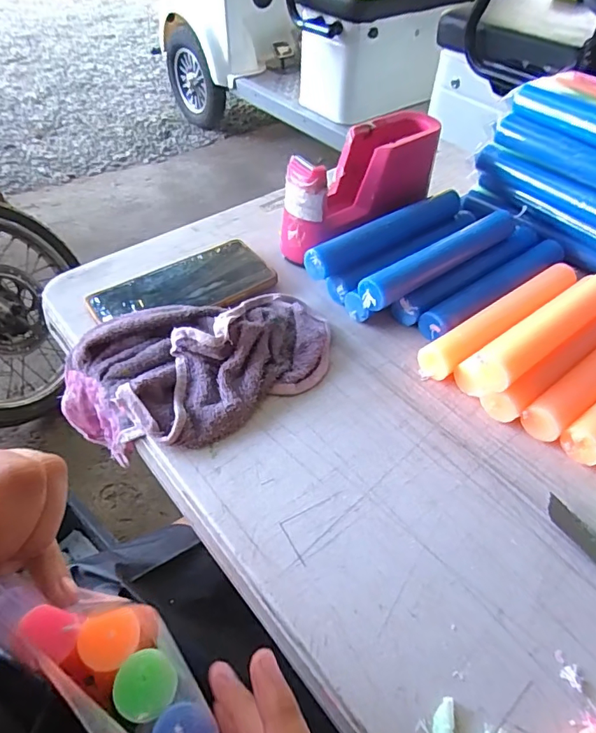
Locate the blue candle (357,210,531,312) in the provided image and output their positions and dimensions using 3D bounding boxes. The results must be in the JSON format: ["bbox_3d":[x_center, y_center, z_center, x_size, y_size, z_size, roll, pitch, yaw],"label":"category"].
[{"bbox_3d":[0.151,-0.111,0.447,0.232,0.025,0.025,-30,57,-25],"label":"blue candle"}]

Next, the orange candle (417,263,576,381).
[{"bbox_3d":[0.187,-0.042,0.426,0.202,0.026,0.033,-29,57,-24],"label":"orange candle"}]

